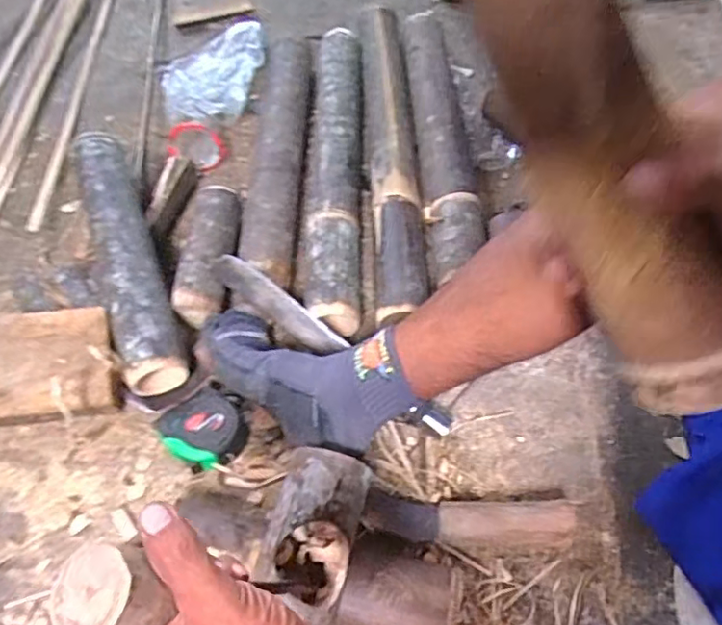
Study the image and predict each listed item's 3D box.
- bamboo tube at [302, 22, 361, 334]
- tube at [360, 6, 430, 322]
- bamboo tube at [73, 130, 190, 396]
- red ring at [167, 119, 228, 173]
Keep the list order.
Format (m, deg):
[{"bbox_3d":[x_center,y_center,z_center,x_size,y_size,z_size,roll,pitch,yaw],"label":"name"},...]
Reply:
[{"bbox_3d":[-0.034,-0.214,0.818,0.075,0.069,0.548,1,58,-2],"label":"bamboo tube"},{"bbox_3d":[0.043,-0.247,0.830,0.068,0.056,0.590,-1,58,-3],"label":"tube"},{"bbox_3d":[-0.274,-0.071,0.683,0.063,0.061,0.345,-18,60,-13],"label":"bamboo tube"},{"bbox_3d":[-0.233,-0.239,0.834,0.081,0.060,0.010,24,17,-19],"label":"red ring"}]

